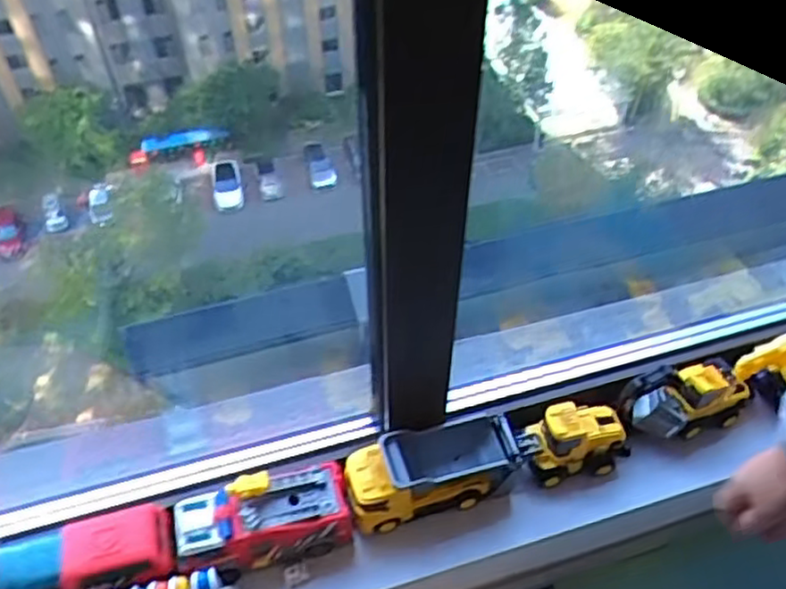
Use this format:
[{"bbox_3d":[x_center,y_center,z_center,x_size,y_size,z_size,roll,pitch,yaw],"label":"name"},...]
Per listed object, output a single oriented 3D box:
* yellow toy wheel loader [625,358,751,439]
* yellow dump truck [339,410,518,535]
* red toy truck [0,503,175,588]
[{"bbox_3d":[0.367,0.127,0.891,0.171,0.094,0.078,-13,50,-11],"label":"yellow toy wheel loader"},{"bbox_3d":[0.047,0.206,0.830,0.210,0.086,0.076,-14,51,-12],"label":"yellow dump truck"},{"bbox_3d":[-0.323,0.286,0.742,0.190,0.086,0.086,-14,51,-11],"label":"red toy truck"}]

